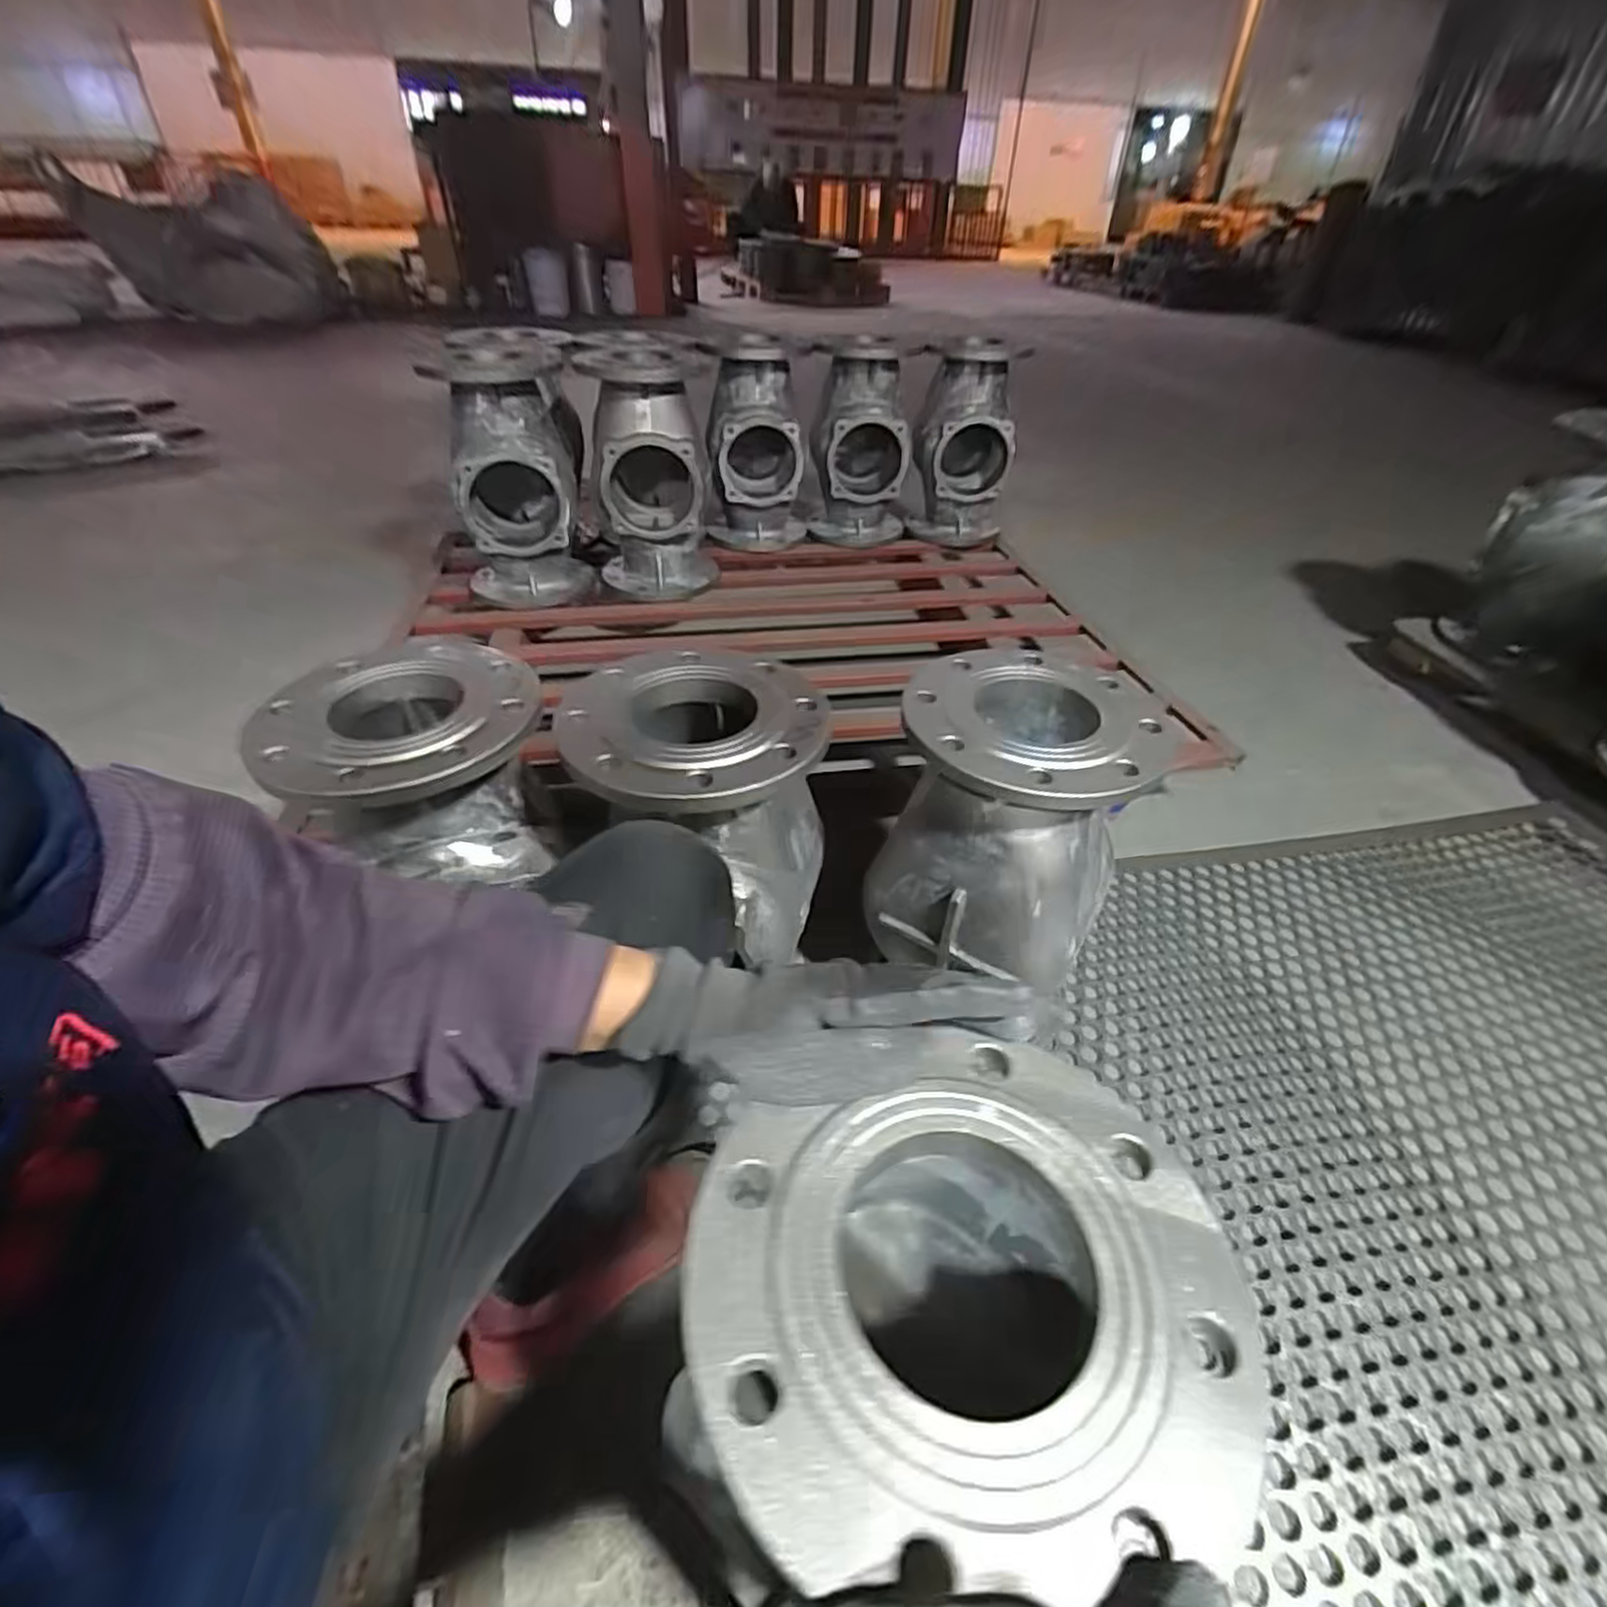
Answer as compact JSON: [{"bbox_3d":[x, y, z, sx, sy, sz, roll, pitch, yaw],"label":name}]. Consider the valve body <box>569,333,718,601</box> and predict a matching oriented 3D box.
[{"bbox_3d":[-0.268,-0.587,1.316,0.224,0.363,0.271,-6,39,-9],"label":"valve body"}]

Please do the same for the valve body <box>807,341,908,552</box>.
[{"bbox_3d":[0.120,-0.739,1.570,0.202,0.390,0.250,4,39,4],"label":"valve body"}]

